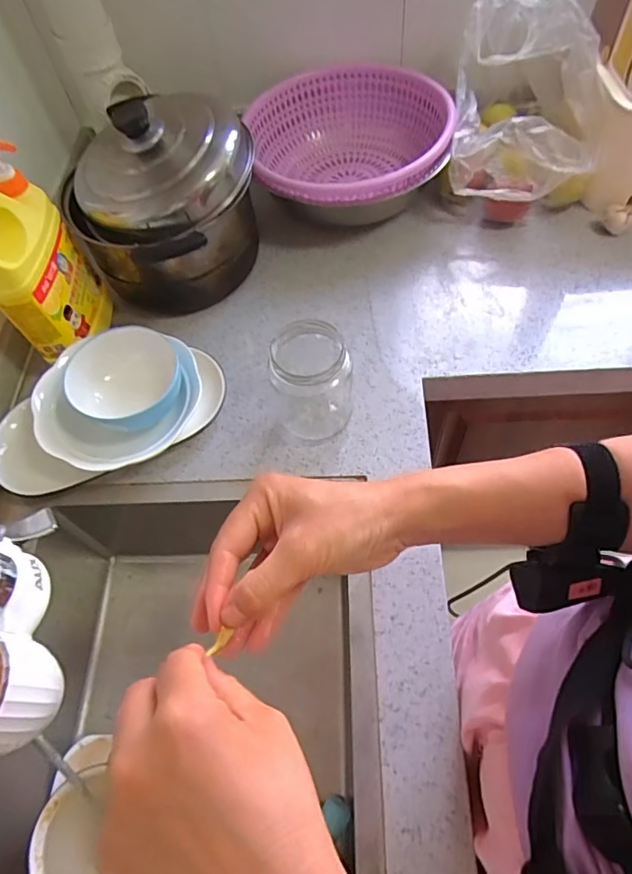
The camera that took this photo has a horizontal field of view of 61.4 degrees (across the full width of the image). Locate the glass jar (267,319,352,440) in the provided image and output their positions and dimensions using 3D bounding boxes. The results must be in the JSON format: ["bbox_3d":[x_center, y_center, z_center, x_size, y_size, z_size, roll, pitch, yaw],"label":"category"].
[{"bbox_3d":[-0.005,-0.060,0.601,0.084,0.126,0.077,-2,60,3],"label":"glass jar"}]

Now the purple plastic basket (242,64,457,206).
[{"bbox_3d":[0.054,-0.428,0.817,0.288,0.121,0.289,-2,60,3],"label":"purple plastic basket"}]

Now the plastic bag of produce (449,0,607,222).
[{"bbox_3d":[0.302,-0.468,0.771,0.199,0.208,0.266,9,61,9],"label":"plastic bag of produce"}]

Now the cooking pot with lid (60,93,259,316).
[{"bbox_3d":[-0.207,-0.292,0.700,0.214,0.210,0.223,-2,60,3],"label":"cooking pot with lid"}]

